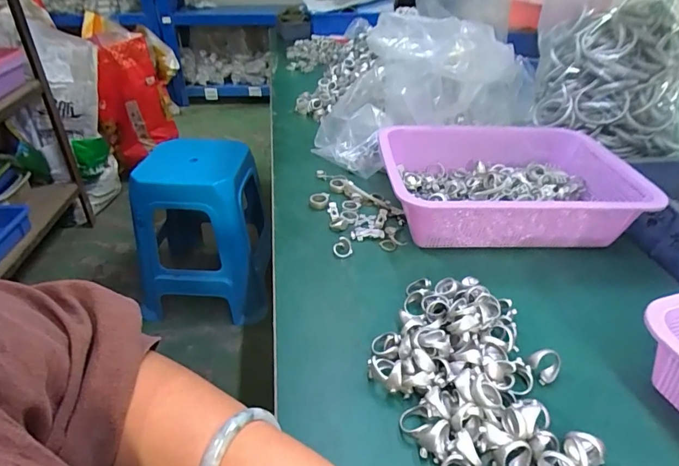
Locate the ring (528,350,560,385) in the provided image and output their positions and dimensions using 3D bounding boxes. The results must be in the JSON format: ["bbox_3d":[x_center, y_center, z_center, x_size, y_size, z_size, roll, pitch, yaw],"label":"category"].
[{"bbox_3d":[0.178,0.113,0.367,0.026,0.012,0.027,1,80,-7],"label":"ring"}]

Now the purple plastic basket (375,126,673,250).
[{"bbox_3d":[0.214,-0.058,0.565,0.291,0.085,0.219,-1,35,-5],"label":"purple plastic basket"}]

